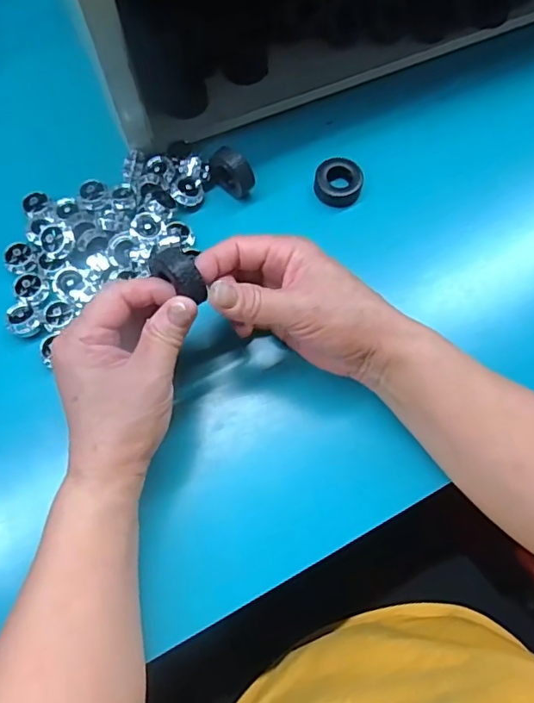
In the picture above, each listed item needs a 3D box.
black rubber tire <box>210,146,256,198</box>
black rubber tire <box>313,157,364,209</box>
[{"bbox_3d":[-0.027,-0.139,0.410,0.033,0.034,0.017,34,73,9],"label":"black rubber tire"},{"bbox_3d":[0.058,-0.137,0.425,0.038,0.016,0.034,26,72,6],"label":"black rubber tire"}]

